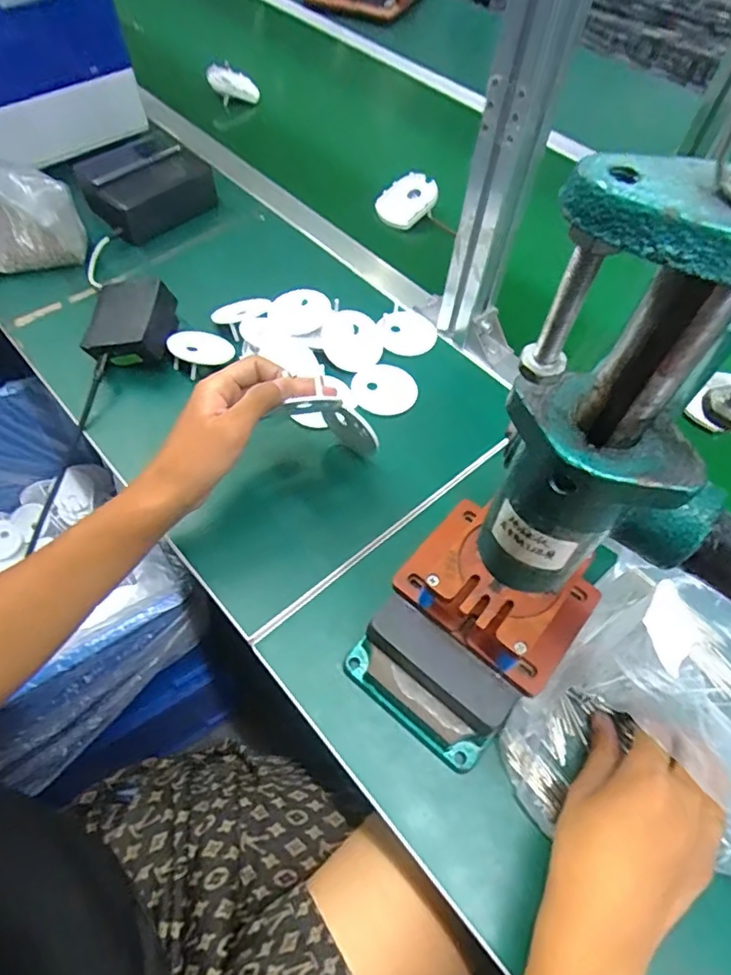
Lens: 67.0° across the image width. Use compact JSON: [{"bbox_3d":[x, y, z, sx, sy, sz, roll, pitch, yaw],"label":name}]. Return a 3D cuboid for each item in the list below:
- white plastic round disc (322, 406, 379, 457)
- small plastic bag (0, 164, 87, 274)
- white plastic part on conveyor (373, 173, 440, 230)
[{"bbox_3d":[-0.012,-0.047,0.468,0.047,0.047,0.009,20,57,9],"label":"white plastic round disc"},{"bbox_3d":[-0.388,-0.286,0.574,0.168,0.100,0.075,19,57,8],"label":"small plastic bag"},{"bbox_3d":[0.052,-0.359,0.693,0.078,0.011,0.055,-41,91,-4],"label":"white plastic part on conveyor"}]

